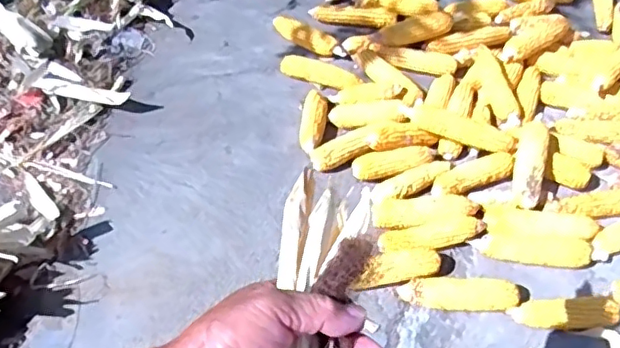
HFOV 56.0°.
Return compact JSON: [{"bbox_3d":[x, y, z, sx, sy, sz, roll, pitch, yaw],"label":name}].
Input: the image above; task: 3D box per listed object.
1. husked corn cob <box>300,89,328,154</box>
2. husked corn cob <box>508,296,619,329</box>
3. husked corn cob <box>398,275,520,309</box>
[{"bbox_3d":[0.008,-0.104,1.208,0.050,0.038,0.161,4,52,2],"label":"husked corn cob"},{"bbox_3d":[0.416,0.231,0.955,0.174,0.036,0.047,-1,53,-3],"label":"husked corn cob"},{"bbox_3d":[0.251,0.200,0.969,0.201,0.048,0.053,2,52,0],"label":"husked corn cob"}]

